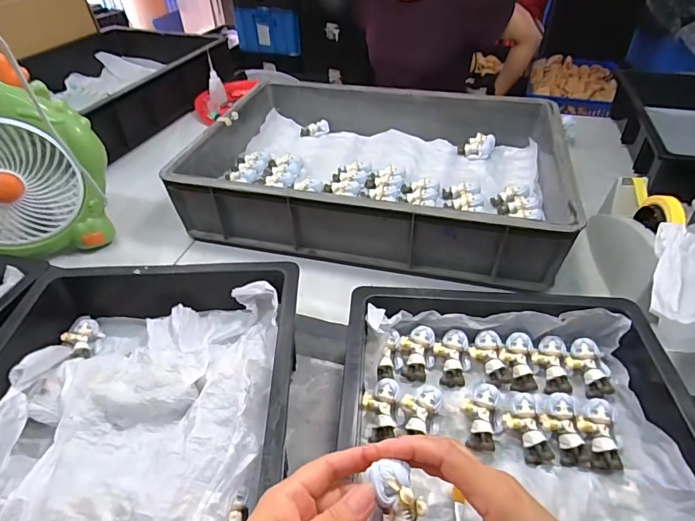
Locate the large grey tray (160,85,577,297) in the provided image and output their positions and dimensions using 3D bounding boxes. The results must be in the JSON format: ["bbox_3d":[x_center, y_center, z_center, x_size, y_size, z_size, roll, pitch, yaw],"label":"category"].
[{"bbox_3d":[0.055,-0.170,0.757,0.578,0.111,0.413,8,42,12],"label":"large grey tray"}]

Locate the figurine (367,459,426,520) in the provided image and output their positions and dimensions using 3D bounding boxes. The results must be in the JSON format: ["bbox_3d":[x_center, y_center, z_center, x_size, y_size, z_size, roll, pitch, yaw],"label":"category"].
[{"bbox_3d":[0.032,0.153,0.257,0.028,0.025,0.058,-9,78,-8],"label":"figurine"}]

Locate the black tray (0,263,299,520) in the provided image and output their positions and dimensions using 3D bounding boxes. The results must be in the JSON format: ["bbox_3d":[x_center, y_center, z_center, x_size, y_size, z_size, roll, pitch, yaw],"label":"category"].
[{"bbox_3d":[-0.211,0.165,0.410,0.310,0.084,0.463,-2,41,0],"label":"black tray"}]

